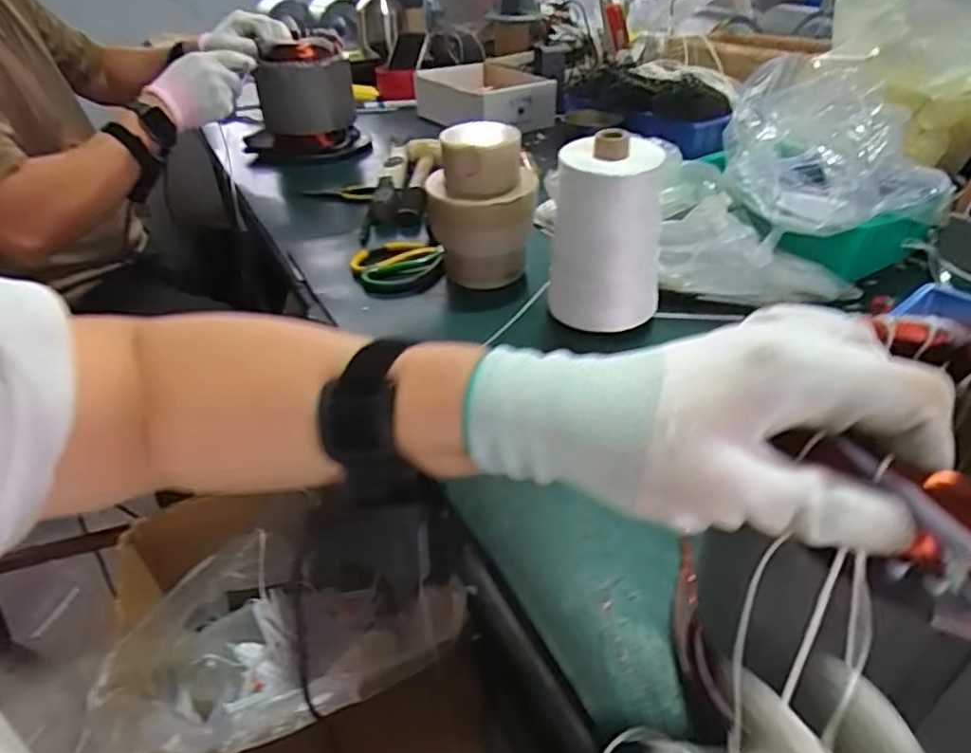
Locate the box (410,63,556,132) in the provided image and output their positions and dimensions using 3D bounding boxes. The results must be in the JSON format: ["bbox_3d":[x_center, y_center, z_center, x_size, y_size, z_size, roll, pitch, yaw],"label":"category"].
[{"bbox_3d":[-0.001,-0.520,1.180,0.184,0.073,0.270,-19,40,-20],"label":"box"}]

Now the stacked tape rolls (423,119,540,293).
[{"bbox_3d":[-0.004,-0.170,0.652,0.104,0.147,0.104,-2,37,1],"label":"stacked tape rolls"}]

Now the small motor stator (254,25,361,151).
[{"bbox_3d":[-0.296,-0.465,1.036,0.143,0.170,0.134,-15,39,-16],"label":"small motor stator"}]

